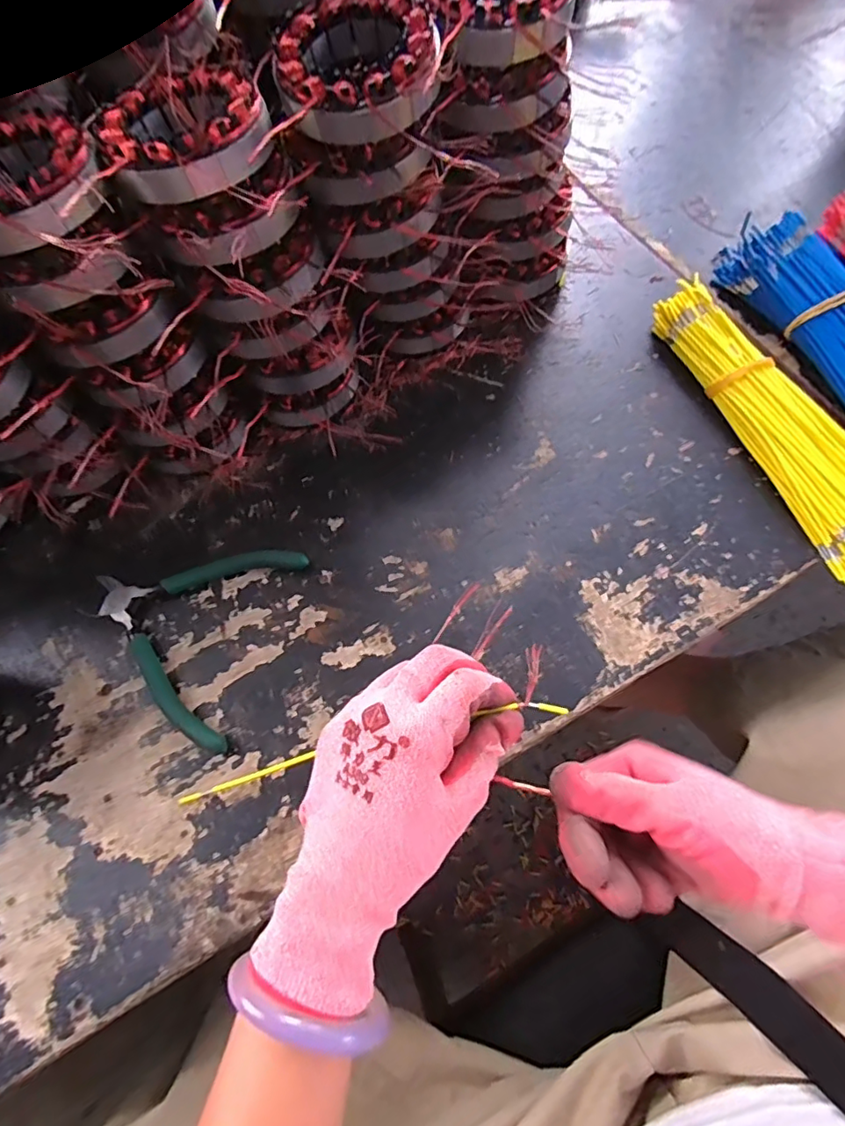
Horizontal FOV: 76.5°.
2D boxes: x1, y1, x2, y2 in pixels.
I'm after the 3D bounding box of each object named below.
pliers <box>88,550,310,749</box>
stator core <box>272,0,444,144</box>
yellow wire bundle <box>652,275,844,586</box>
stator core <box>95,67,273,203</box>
[{"bbox_3d":[-0.161,0.037,0.350,0.130,0.013,0.131,15,70,9],"label":"pliers"},{"bbox_3d":[-0.034,-0.264,0.287,0.086,0.028,0.090,-1,68,3],"label":"stator core"},{"bbox_3d":[0.260,-0.091,0.370,0.075,0.041,0.282,-21,65,-5],"label":"yellow wire bundle"},{"bbox_3d":[-0.122,-0.223,0.278,0.083,0.025,0.090,-29,69,-8],"label":"stator core"}]

